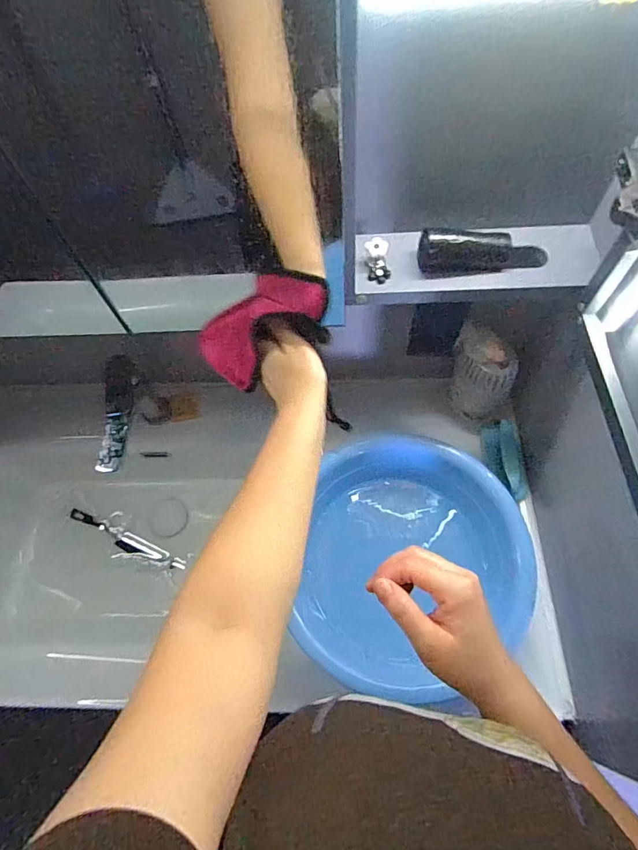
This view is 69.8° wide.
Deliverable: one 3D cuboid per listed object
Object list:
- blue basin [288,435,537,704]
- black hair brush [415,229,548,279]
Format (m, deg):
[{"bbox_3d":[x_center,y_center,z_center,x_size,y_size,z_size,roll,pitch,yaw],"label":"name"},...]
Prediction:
[{"bbox_3d":[0.127,0.177,0.616,0.286,0.110,0.310,-1,64,3],"label":"blue basin"},{"bbox_3d":[0.166,-0.178,0.456,0.127,0.047,0.030,0,64,3],"label":"black hair brush"}]

